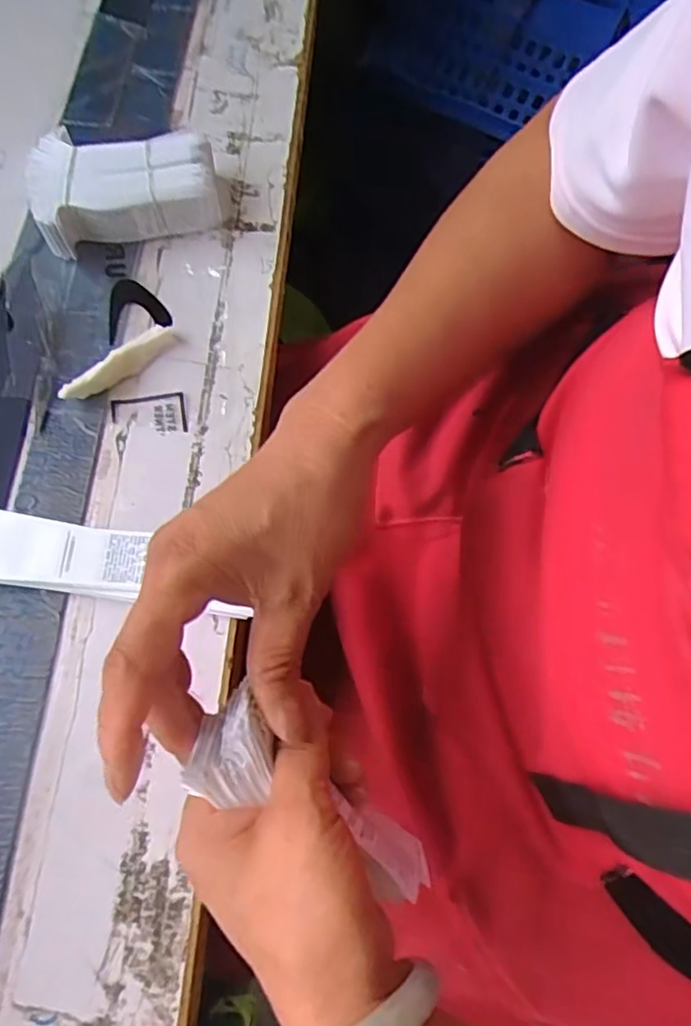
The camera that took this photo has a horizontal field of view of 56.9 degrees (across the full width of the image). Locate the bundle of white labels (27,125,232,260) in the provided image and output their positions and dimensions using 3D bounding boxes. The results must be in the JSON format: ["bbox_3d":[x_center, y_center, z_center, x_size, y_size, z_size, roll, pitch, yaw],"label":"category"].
[{"bbox_3d":[-0.140,-0.212,0.411,0.115,0.035,0.069,-18,73,-9],"label":"bundle of white labels"}]

